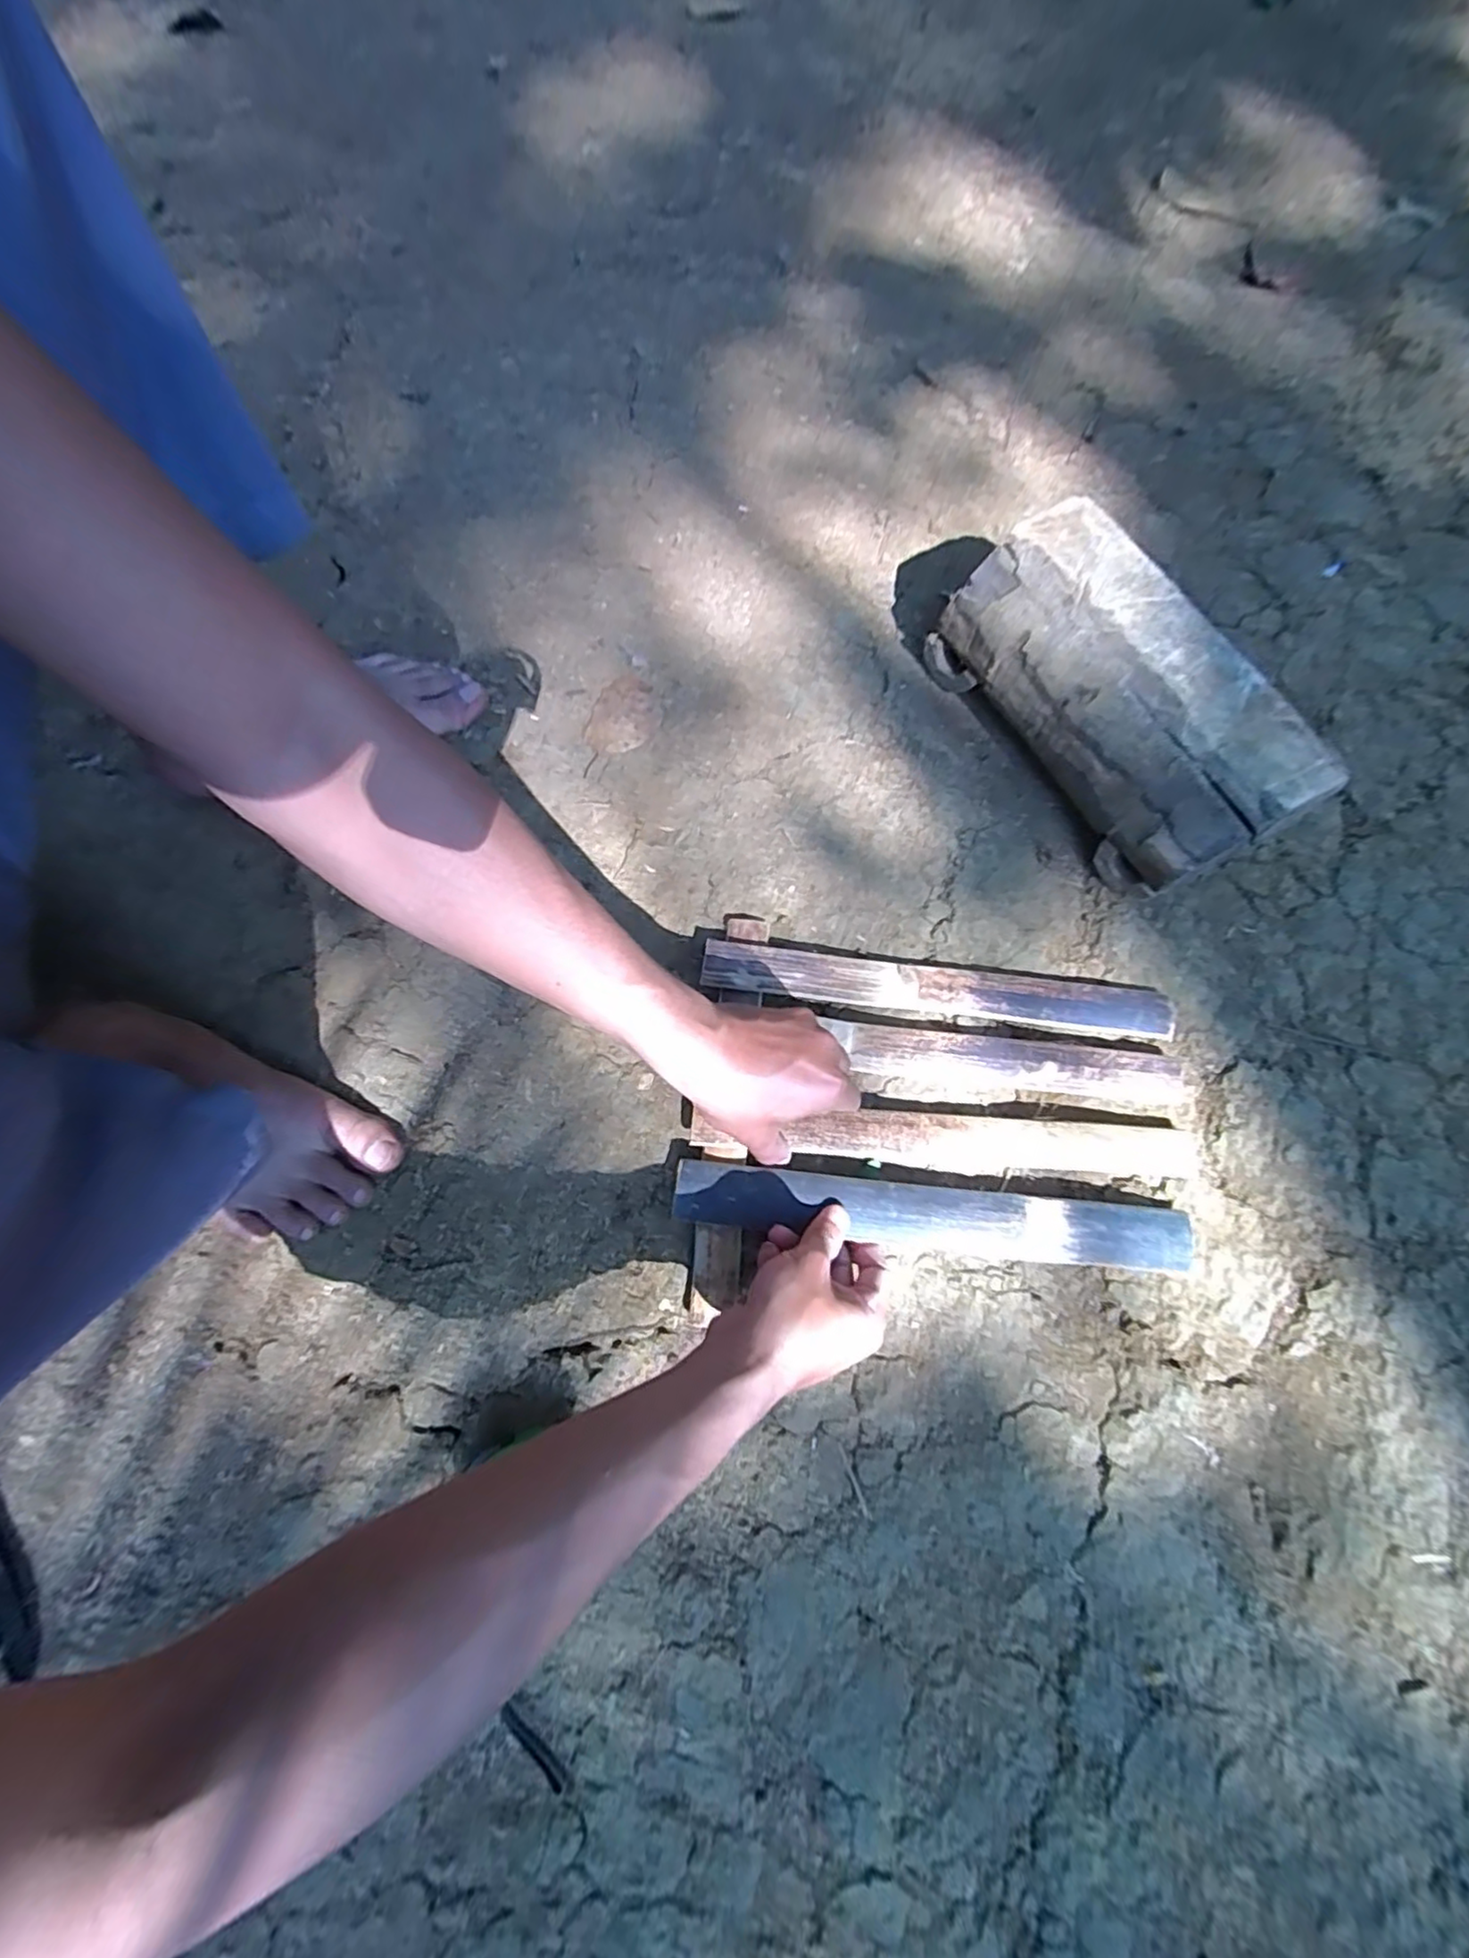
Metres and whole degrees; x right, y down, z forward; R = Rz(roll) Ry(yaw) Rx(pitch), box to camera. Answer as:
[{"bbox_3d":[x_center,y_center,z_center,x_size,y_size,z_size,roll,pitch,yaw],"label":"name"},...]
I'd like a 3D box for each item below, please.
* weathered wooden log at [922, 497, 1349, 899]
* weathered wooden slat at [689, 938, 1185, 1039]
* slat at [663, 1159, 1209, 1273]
[{"bbox_3d":[0.292,-0.212,0.525,0.120,0.127,0.283,-33,78,-7],"label":"weathered wooden log"},{"bbox_3d":[0.152,0.009,0.496,0.349,0.008,0.033,7,83,-2],"label":"weathered wooden slat"},{"bbox_3d":[0.134,0.164,0.456,0.346,0.020,0.042,7,74,0],"label":"slat"}]

